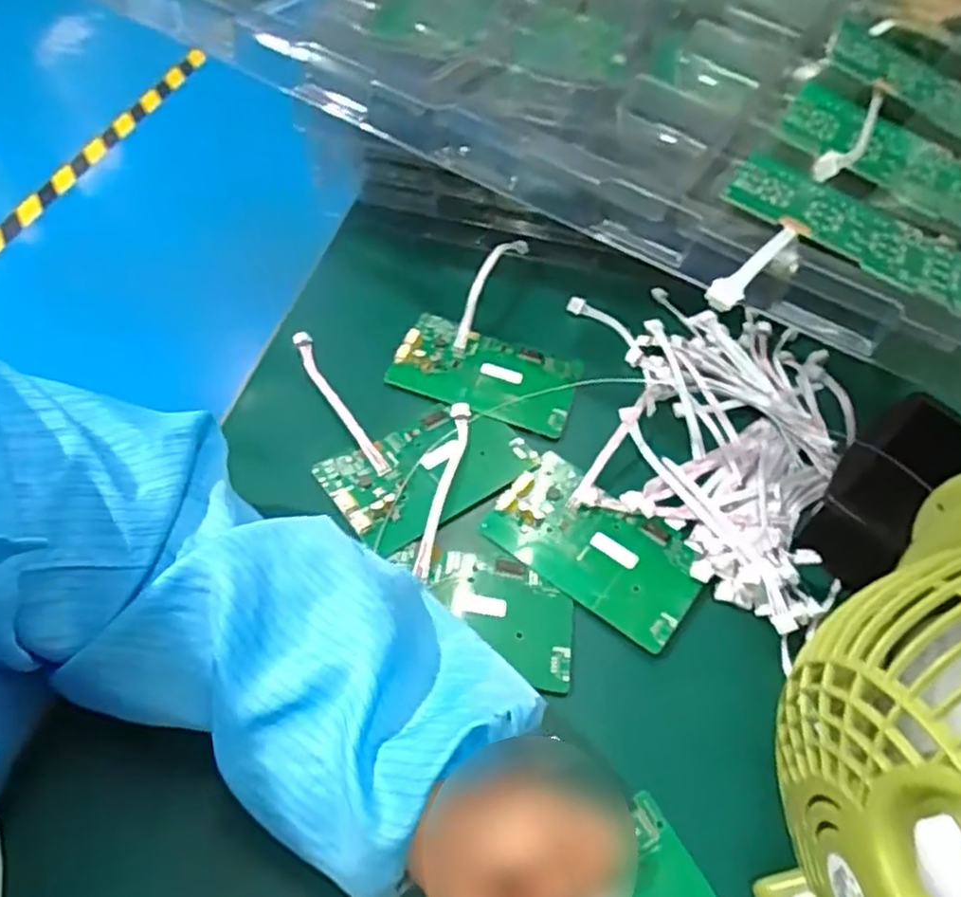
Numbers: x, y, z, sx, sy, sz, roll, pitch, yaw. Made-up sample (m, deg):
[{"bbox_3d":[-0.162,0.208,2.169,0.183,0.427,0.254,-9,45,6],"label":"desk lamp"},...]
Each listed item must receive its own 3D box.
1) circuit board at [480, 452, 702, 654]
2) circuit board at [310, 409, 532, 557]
[{"bbox_3d":[0.073,0.060,0.447,0.131,0.005,0.078,34,56,17],"label":"circuit board"},{"bbox_3d":[-0.033,0.014,0.469,0.130,0.008,0.079,-25,60,-23],"label":"circuit board"}]

